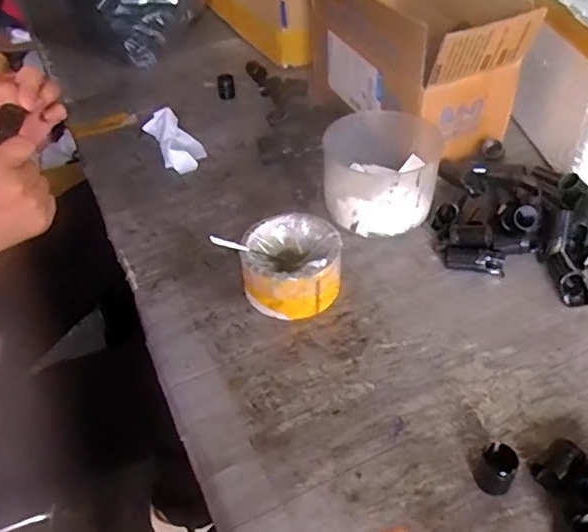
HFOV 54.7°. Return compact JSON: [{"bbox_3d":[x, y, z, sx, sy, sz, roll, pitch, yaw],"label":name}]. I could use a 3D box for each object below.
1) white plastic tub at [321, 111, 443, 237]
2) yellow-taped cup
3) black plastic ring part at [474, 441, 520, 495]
[{"bbox_3d":[0.090,-0.100,0.581,0.111,0.071,0.131,8,44,12],"label":"white plastic tub"},{"bbox_3d":[-0.004,-0.002,0.500,0.082,0.048,0.083,-2,44,2],"label":"yellow-taped cup"},{"bbox_3d":[0.131,0.132,0.369,0.022,0.031,0.018,22,49,25],"label":"black plastic ring part"}]

